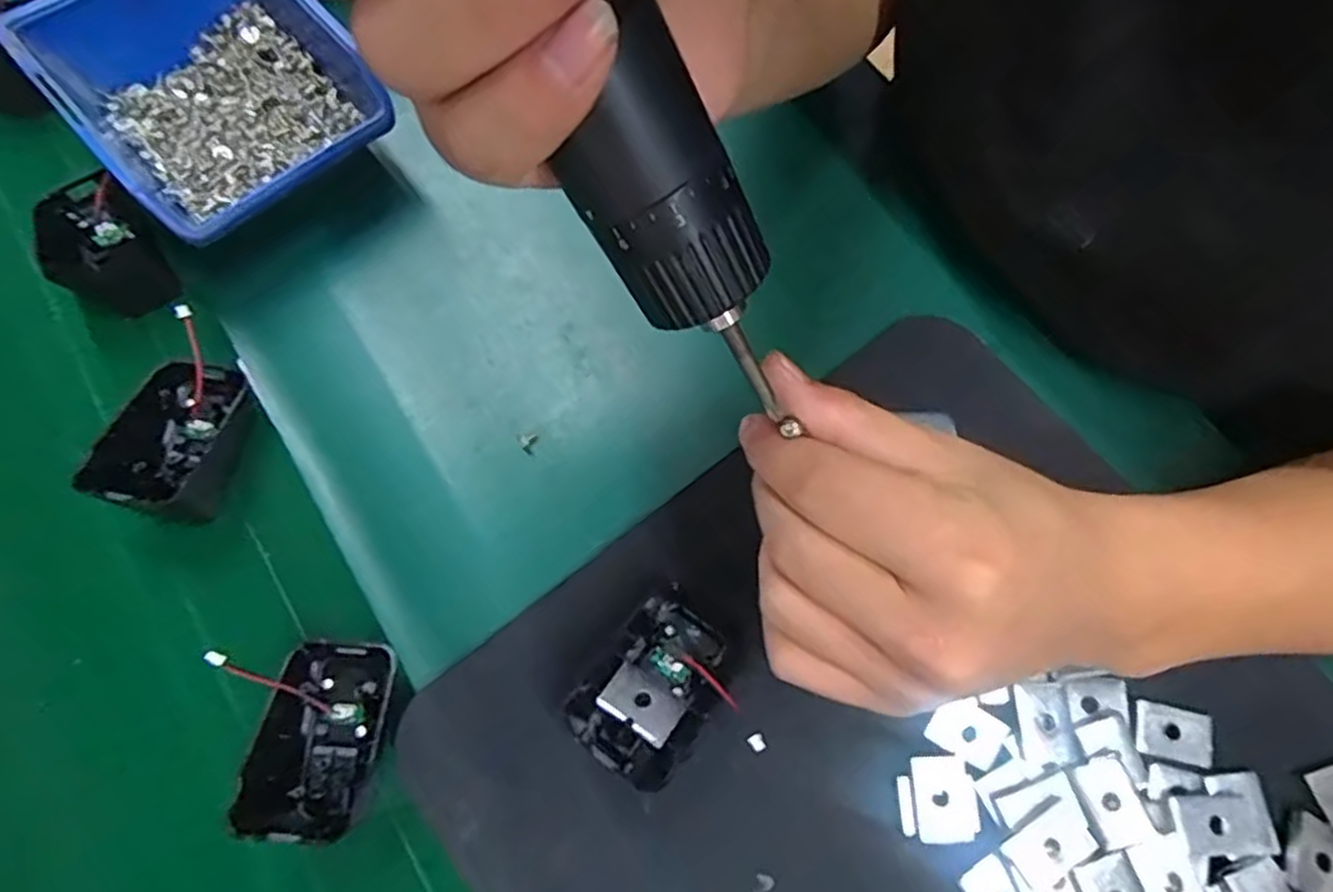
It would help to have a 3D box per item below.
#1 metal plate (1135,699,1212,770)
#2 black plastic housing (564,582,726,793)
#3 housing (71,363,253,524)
[{"bbox_3d":[0.192,0.109,0.283,0.027,0.007,0.019,14,72,5],"label":"metal plate"},{"bbox_3d":[-0.004,0.090,0.276,0.044,0.038,0.064,36,75,12],"label":"black plastic housing"},{"bbox_3d":[-0.207,-0.005,0.310,0.044,0.028,0.066,20,73,8],"label":"housing"}]

